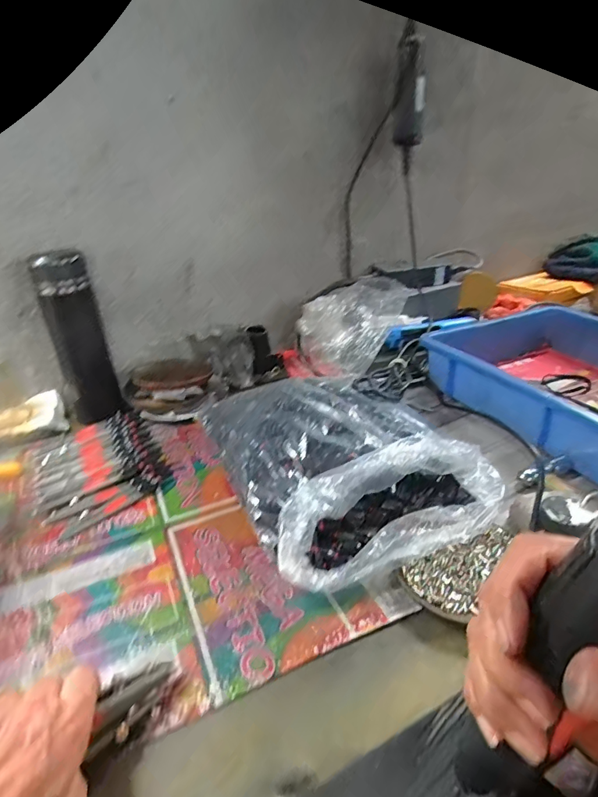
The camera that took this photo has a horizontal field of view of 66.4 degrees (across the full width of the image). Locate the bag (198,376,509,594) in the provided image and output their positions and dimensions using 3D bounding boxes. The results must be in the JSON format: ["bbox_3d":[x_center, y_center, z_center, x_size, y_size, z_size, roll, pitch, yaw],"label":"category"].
[{"bbox_3d":[0.039,0.059,0.489,0.224,0.077,0.275,-12,29,-17],"label":"bag"}]

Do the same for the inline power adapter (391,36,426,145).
[{"bbox_3d":[0.155,-0.419,0.639,0.042,0.124,0.043,3,63,10],"label":"inline power adapter"}]

